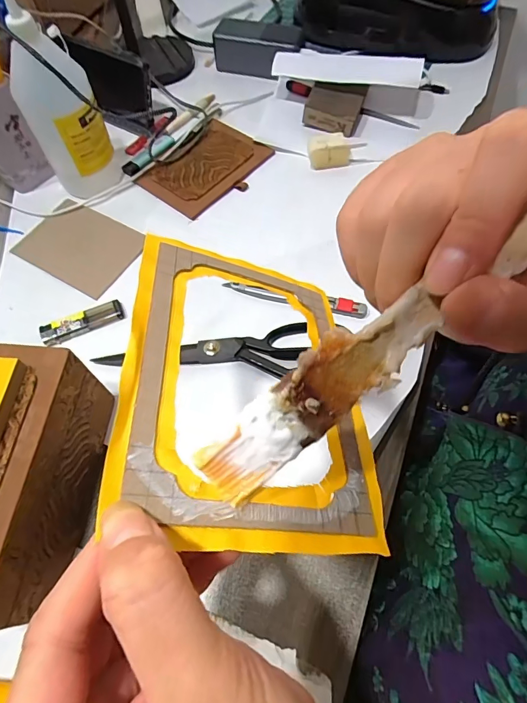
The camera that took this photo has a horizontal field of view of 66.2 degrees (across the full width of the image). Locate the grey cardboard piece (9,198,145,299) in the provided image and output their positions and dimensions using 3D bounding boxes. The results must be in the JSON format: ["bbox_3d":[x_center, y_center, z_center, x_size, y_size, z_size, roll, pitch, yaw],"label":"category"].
[{"bbox_3d":[-0.212,-0.122,0.468,0.131,0.006,0.093,29,70,14],"label":"grey cardboard piece"}]

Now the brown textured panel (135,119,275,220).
[{"bbox_3d":[-0.069,-0.235,0.510,0.108,0.013,0.146,35,69,19],"label":"brown textured panel"}]

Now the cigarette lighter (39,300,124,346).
[{"bbox_3d":[-0.185,-0.030,0.414,0.080,0.010,0.025,-22,63,-9],"label":"cigarette lighter"}]

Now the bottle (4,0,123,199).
[{"bbox_3d":[-0.212,-0.250,0.432,0.075,0.172,0.057,-26,64,-11],"label":"bottle"}]

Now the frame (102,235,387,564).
[{"bbox_3d":[-0.004,0.009,0.182,0.109,0.009,0.147,11,52,-19],"label":"frame"}]

